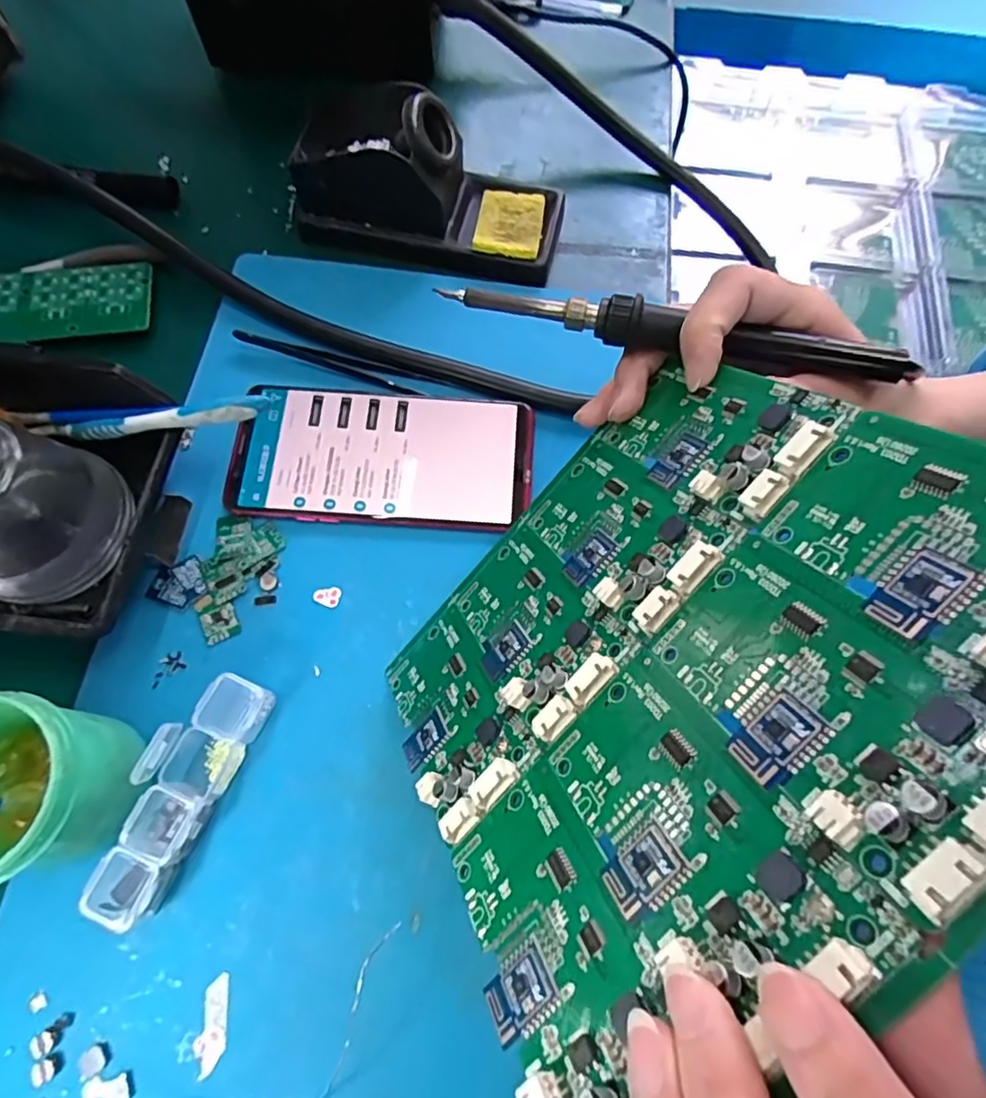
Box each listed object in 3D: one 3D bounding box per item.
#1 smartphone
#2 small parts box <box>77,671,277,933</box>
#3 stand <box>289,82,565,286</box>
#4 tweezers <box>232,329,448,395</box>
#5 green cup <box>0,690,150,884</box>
[{"bbox_3d":[-0.056,-0.049,0.322,0.150,0.008,0.078,4,69,-1],"label":"smartphone"},{"bbox_3d":[-0.130,0.097,0.249,0.028,0.039,0.098,23,70,7],"label":"small parts box"},{"bbox_3d":[-0.040,-0.219,0.356,0.163,0.070,0.077,14,69,3],"label":"stand"},{"bbox_3d":[-0.085,-0.103,0.340,0.117,0.007,0.013,16,69,4],"label":"tweezers"},{"bbox_3d":[-0.175,0.092,0.234,0.067,0.068,0.064,-11,70,-6],"label":"green cup"}]

